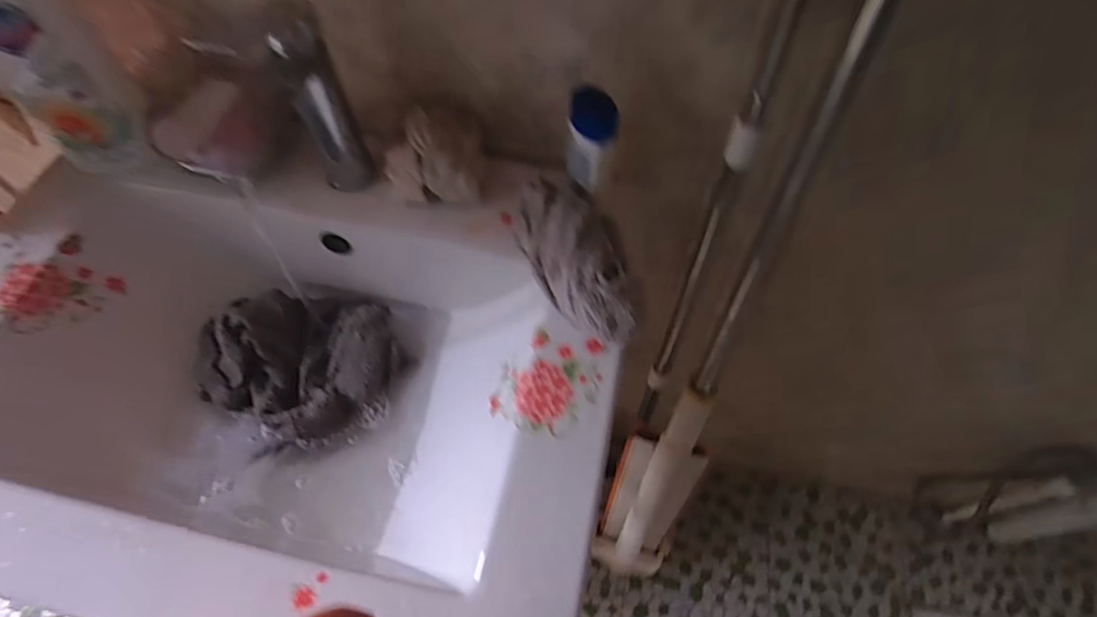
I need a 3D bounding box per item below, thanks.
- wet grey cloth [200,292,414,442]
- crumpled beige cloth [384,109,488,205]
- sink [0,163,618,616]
[{"bbox_3d":[-0.245,0.044,0.540,0.185,0.049,0.148,21,61,10],"label":"wet grey cloth"},{"bbox_3d":[-0.103,-0.150,0.510,0.090,0.056,0.084,7,59,2],"label":"crumpled beige cloth"},{"bbox_3d":[-0.236,0.067,0.490,0.579,0.129,0.396,12,60,5],"label":"sink"}]

